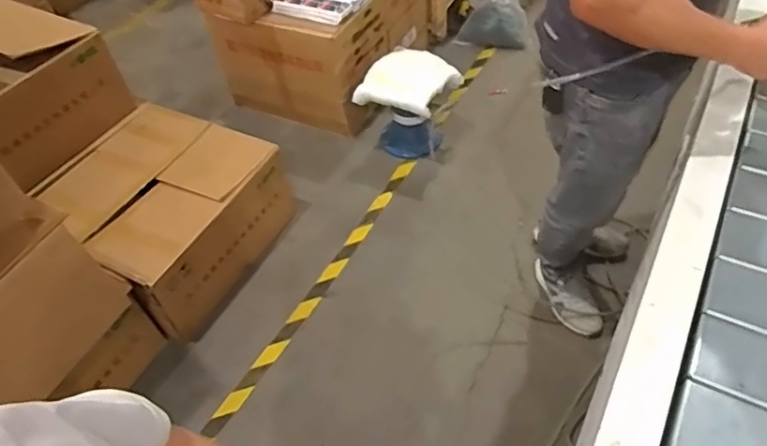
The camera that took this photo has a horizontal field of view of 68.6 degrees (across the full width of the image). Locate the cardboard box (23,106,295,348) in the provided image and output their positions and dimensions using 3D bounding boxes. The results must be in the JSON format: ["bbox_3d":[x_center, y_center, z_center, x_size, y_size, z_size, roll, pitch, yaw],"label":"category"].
[{"bbox_3d":[-0.646,-0.059,1.736,0.587,0.273,0.625,23,57,24],"label":"cardboard box"}]

